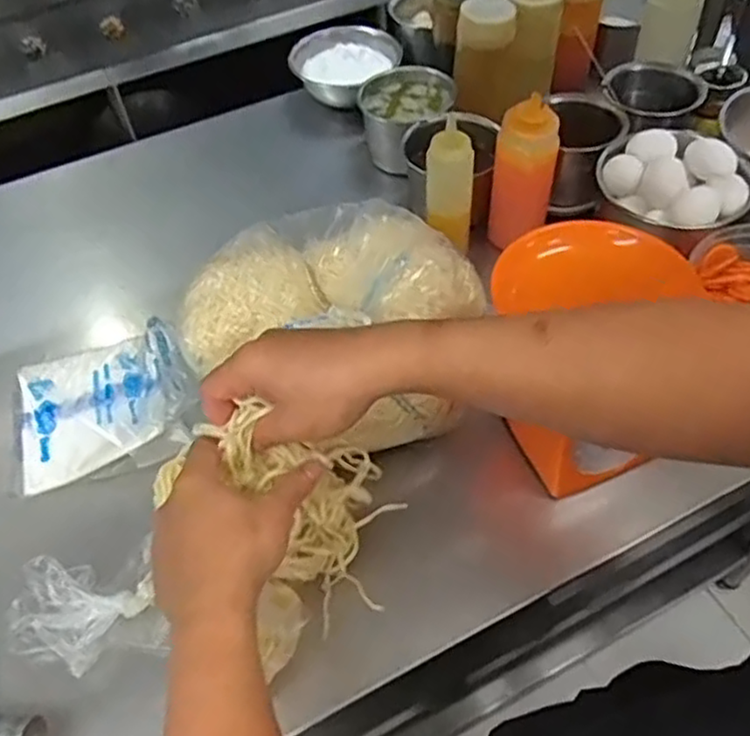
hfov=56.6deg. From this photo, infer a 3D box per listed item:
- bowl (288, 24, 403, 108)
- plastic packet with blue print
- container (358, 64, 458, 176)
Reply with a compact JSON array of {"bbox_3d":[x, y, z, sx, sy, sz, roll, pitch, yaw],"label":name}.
[{"bbox_3d":[-0.042,-0.436,0.999,0.155,0.050,0.133,-5,53,0],"label":"bowl"},{"bbox_3d":[-0.271,0.029,0.687,0.189,0.045,0.169,-23,51,-3],"label":"plastic packet with blue print"},{"bbox_3d":[0.042,-0.324,0.909,0.117,0.083,0.118,3,53,6],"label":"container"}]

